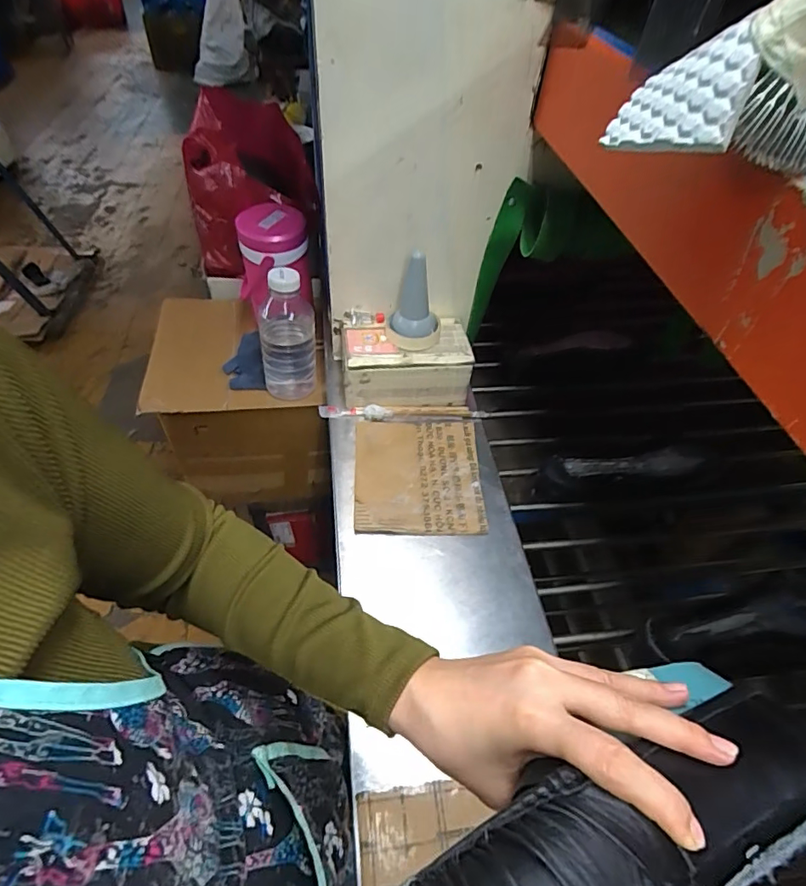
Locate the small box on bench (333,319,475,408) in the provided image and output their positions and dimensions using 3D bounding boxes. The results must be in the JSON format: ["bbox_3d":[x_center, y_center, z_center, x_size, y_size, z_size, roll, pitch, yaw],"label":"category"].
[{"bbox_3d":[-0.004,-0.130,0.795,0.206,0.082,0.127,0,49,-6],"label":"small box on bench"}]

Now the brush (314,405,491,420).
[{"bbox_3d":[0.005,-0.050,0.780,0.264,0.027,0.026,-2,50,-7],"label":"brush"}]

